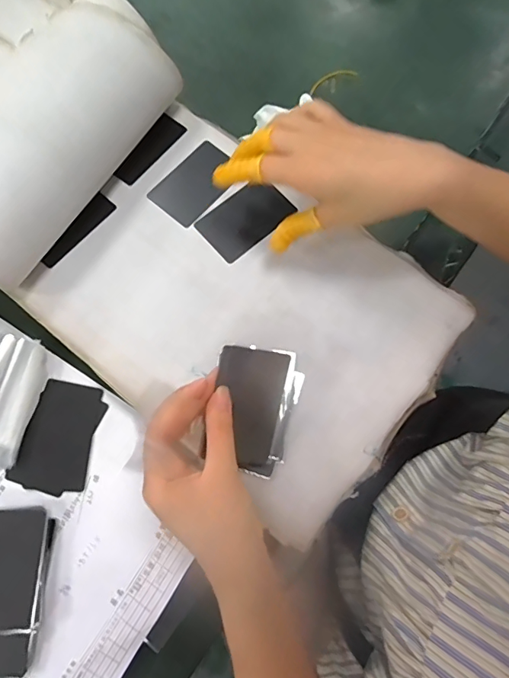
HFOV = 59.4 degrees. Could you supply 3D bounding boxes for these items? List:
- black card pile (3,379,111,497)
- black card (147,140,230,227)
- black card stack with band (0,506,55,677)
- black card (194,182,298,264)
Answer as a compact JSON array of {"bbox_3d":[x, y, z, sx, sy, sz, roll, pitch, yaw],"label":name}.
[{"bbox_3d":[-0.171,0.086,0.395,0.062,0.004,0.093,13,74,4],"label":"black card pile"},{"bbox_3d":[-0.056,-0.149,0.426,0.054,0.004,0.083,39,77,11],"label":"black card"},{"bbox_3d":[-0.198,0.197,0.352,0.058,0.021,0.118,-1,73,0],"label":"black card stack with band"},{"bbox_3d":[-0.009,-0.113,0.413,0.081,0.004,0.053,-41,77,-6],"label":"black card"}]

